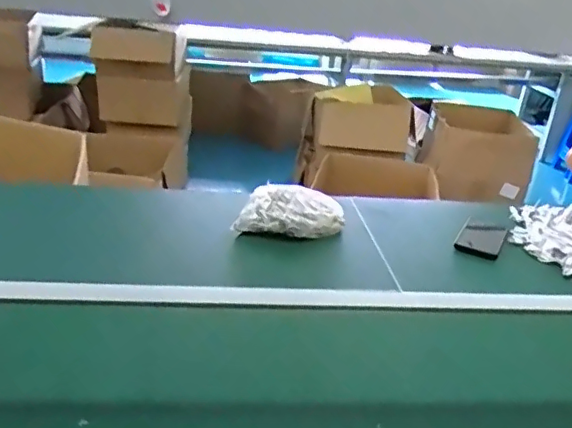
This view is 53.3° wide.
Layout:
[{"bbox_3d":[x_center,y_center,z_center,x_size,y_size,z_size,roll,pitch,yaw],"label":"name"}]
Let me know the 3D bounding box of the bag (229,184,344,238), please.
[{"bbox_3d":[0.007,-0.006,1.059,0.207,0.058,0.114,0,25,-9],"label":"bag"}]

